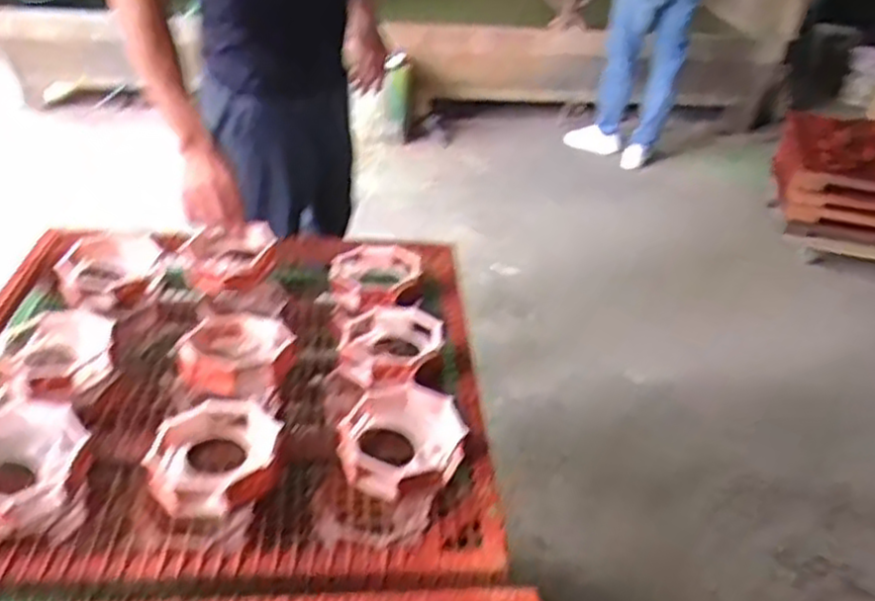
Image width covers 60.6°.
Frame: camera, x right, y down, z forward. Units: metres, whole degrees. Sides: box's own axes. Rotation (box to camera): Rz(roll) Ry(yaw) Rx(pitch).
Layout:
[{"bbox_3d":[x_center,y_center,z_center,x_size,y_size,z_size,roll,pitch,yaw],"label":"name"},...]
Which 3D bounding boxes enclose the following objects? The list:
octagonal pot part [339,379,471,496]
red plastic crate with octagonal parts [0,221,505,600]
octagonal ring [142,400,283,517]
[{"bbox_3d":[-0.035,0.144,0.769,0.125,0.043,0.142,2,34,-1],"label":"octagonal pot part"},{"bbox_3d":[-0.255,0.088,0.890,0.596,0.121,0.606,0,34,-5],"label":"red plastic crate with octagonal parts"},{"bbox_3d":[-0.213,0.153,0.726,0.119,0.048,0.125,2,34,-1],"label":"octagonal ring"}]

